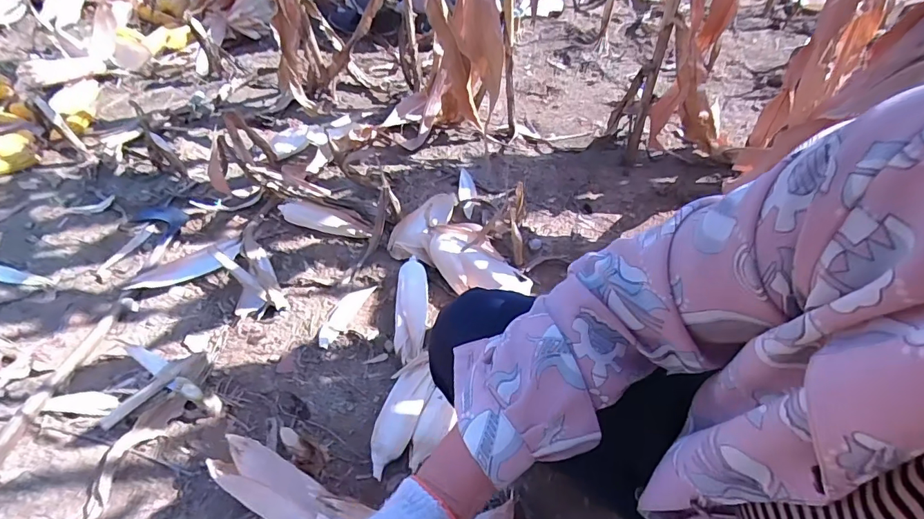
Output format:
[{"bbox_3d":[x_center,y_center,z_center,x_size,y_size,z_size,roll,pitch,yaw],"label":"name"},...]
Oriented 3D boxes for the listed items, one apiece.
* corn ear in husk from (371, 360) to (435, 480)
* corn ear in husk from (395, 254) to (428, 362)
[{"bbox_3d":[-0.102,0.266,0.772,0.062,0.048,0.175,19,56,17],"label":"corn ear in husk"},{"bbox_3d":[-0.095,0.094,0.906,0.060,0.055,0.226,-2,53,2],"label":"corn ear in husk"}]

